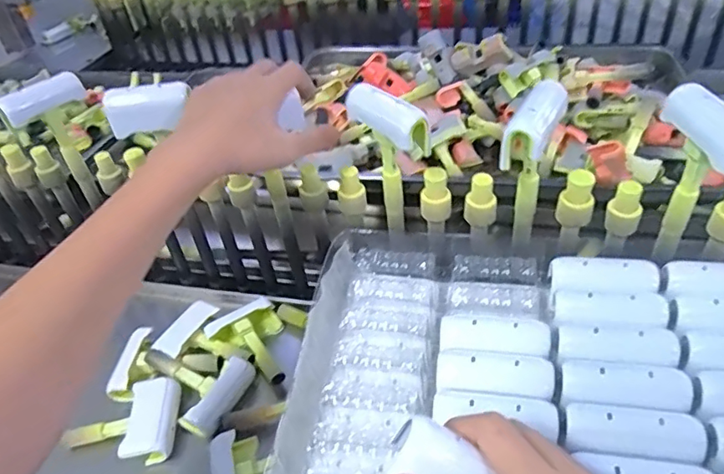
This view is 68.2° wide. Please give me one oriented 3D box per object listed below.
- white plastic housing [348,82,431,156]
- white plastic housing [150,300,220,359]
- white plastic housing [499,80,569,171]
[{"bbox_3d":[0.020,-0.093,0.411,0.079,0.029,0.020,36,56,23],"label":"white plastic housing"},{"bbox_3d":[-0.185,0.095,0.561,0.032,0.011,0.069,16,46,25],"label":"white plastic housing"},{"bbox_3d":[0.130,-0.081,0.393,0.029,0.035,0.076,20,48,28],"label":"white plastic housing"}]

